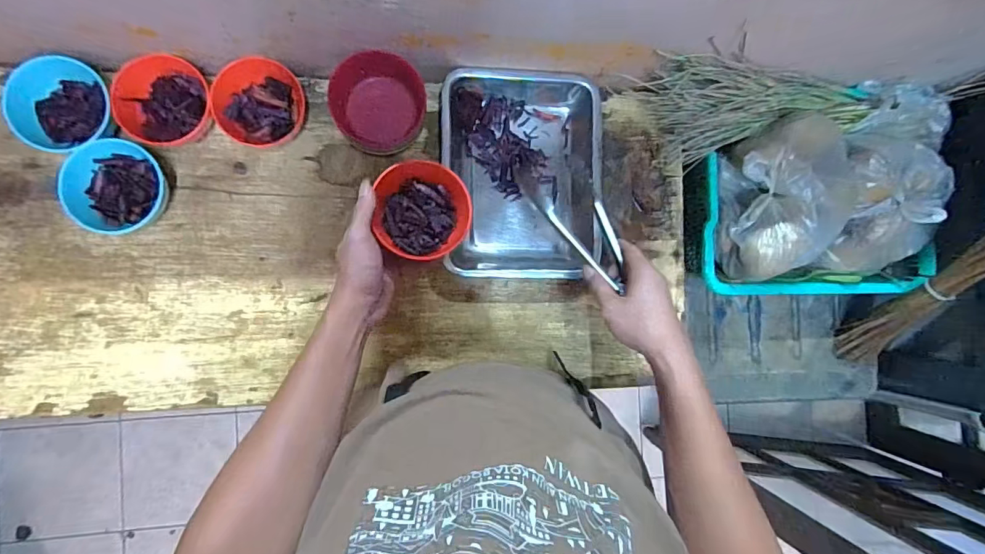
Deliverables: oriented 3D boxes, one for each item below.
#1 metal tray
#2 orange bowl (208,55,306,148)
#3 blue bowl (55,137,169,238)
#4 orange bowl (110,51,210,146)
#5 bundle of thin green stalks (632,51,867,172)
[{"bbox_3d":[0.040,-0.139,0.664,0.212,0.070,0.277,0,87,-7],"label":"metal tray"},{"bbox_3d":[-0.301,-0.225,0.612,0.104,0.053,0.099,0,87,-7],"label":"orange bowl"},{"bbox_3d":[-0.463,-0.109,0.586,0.100,0.055,0.111,15,85,-6],"label":"blue bowl"},{"bbox_3d":[-0.413,-0.220,0.598,0.108,0.048,0.114,0,87,-7],"label":"orange bowl"},{"bbox_3d":[0.378,-0.227,0.652,0.348,0.082,0.109,-1,89,-8],"label":"bundle of thin green stalks"}]

